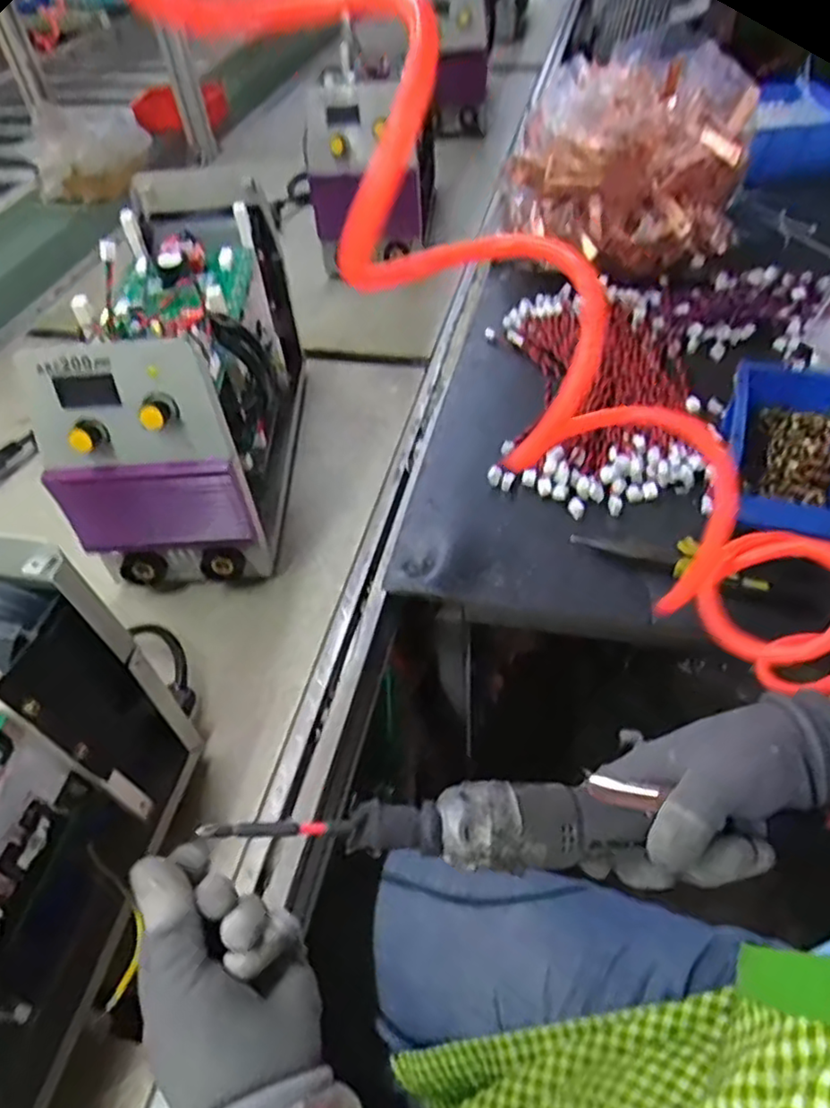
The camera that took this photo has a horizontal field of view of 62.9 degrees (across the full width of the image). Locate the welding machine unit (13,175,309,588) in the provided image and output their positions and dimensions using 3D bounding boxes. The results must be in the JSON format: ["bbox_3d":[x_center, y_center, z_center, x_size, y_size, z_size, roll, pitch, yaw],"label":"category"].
[{"bbox_3d":[-0.210,-0.174,0.666,0.155,0.234,0.368,0,50,3],"label":"welding machine unit"}]

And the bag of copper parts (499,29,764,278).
[{"bbox_3d":[0.285,-0.512,0.903,0.252,0.221,0.248,-32,56,-22],"label":"bag of copper parts"}]

